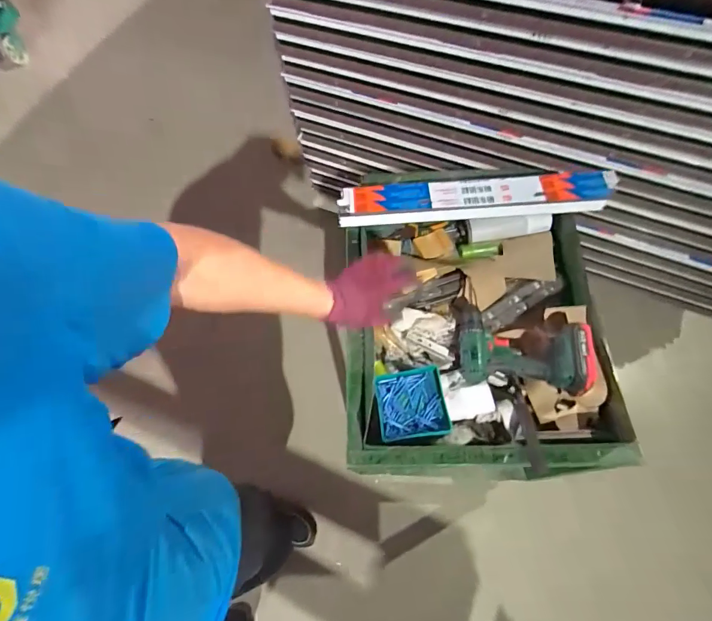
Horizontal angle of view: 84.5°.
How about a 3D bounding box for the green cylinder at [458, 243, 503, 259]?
[{"bbox_3d":[0.292,-0.138,0.912,0.103,0.024,0.034,-5,65,0],"label":"green cylinder"}]

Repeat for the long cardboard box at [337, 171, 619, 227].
[{"bbox_3d":[0.249,-0.233,0.827,0.563,0.075,0.067,-5,65,0],"label":"long cardboard box"}]

